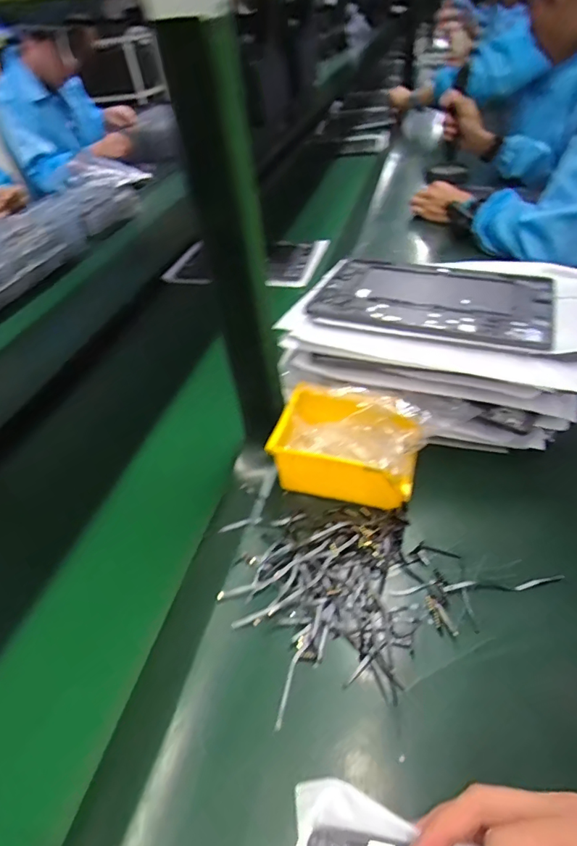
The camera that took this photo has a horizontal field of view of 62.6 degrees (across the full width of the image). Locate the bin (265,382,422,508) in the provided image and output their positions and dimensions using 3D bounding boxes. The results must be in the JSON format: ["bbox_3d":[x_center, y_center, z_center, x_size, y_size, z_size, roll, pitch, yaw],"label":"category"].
[{"bbox_3d":[0.062,0.026,0.492,0.138,0.082,0.093,12,46,16],"label":"bin"}]

